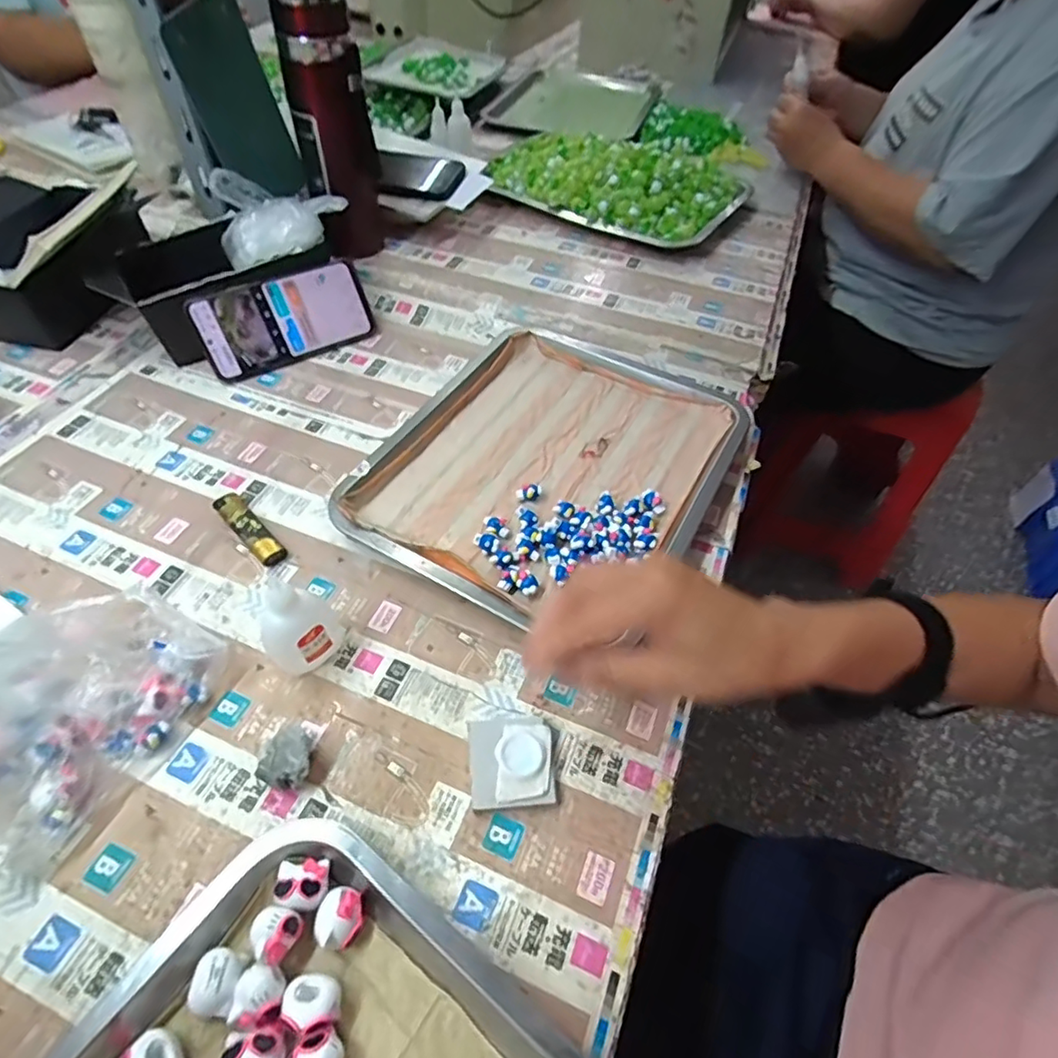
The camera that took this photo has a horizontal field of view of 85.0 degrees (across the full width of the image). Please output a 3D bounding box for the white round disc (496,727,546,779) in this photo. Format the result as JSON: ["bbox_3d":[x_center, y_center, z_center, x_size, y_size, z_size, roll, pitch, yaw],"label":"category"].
[{"bbox_3d":[-0.005,0.134,0.345,0.029,0.004,0.026,26,56,16],"label":"white round disc"}]

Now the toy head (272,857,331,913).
[{"bbox_3d":[-0.115,0.181,0.294,0.025,0.015,0.023,-4,53,-6],"label":"toy head"}]

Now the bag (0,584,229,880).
[{"bbox_3d":[-0.269,0.092,0.325,0.104,0.102,0.149,27,56,16],"label":"bag"}]

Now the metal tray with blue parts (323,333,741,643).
[{"bbox_3d":[0.021,-0.058,0.500,0.263,0.025,0.307,24,55,15],"label":"metal tray with blue parts"}]

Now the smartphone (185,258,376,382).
[{"bbox_3d":[-0.242,-0.211,0.579,0.164,0.079,0.004,-28,27,-22],"label":"smartphone"}]

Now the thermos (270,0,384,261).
[{"bbox_3d":[-0.194,-0.397,0.591,0.070,0.227,0.060,-11,54,-11],"label":"thermos"}]

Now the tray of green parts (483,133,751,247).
[{"bbox_3d":[0.107,-0.462,0.764,0.332,0.058,0.188,23,55,14],"label":"tray of green parts"}]

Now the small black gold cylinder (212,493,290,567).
[{"bbox_3d":[-0.220,-0.001,0.454,0.084,0.015,0.021,39,60,24],"label":"small black gold cylinder"}]

